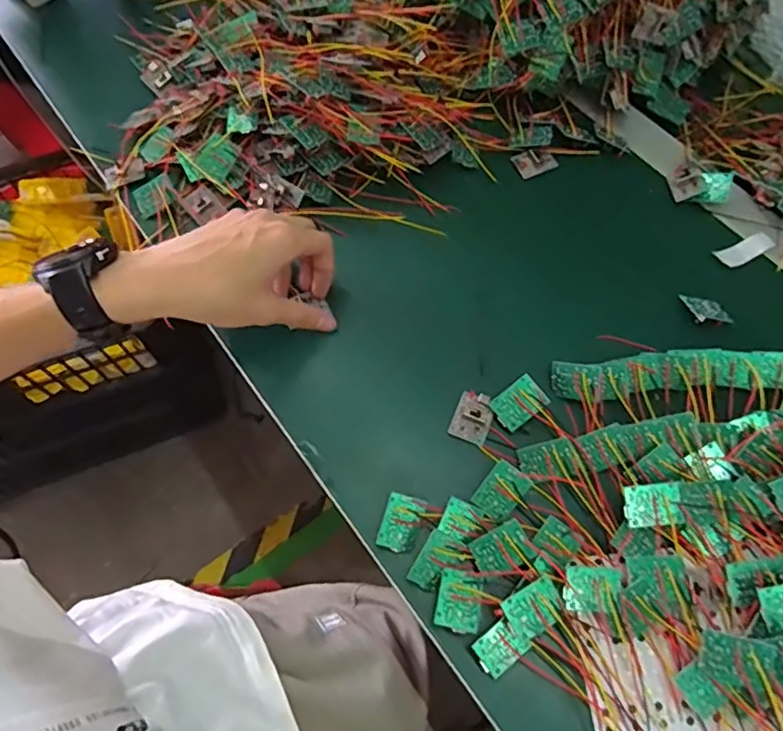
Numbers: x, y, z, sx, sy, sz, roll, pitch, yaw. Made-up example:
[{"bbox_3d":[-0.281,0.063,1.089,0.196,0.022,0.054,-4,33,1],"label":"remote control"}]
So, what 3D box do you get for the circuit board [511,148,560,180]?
[{"bbox_3d":[0.128,-0.181,0.521,0.035,0.004,0.024,-23,83,0],"label":"circuit board"}]

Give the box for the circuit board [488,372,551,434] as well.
[{"bbox_3d":[0.090,0.027,0.414,0.036,0.005,0.027,-40,78,1],"label":"circuit board"}]

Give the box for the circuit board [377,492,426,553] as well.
[{"bbox_3d":[0.006,0.104,0.382,0.026,0.004,0.036,23,86,-13],"label":"circuit board"}]

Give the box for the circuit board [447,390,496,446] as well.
[{"bbox_3d":[0.059,0.036,0.414,0.026,0.009,0.035,24,66,10],"label":"circuit board"}]

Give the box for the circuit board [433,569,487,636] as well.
[{"bbox_3d":[0.042,0.145,0.358,0.027,0.004,0.033,16,65,7],"label":"circuit board"}]

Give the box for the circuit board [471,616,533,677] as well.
[{"bbox_3d":[0.065,0.169,0.348,0.030,0.005,0.026,-42,91,-3],"label":"circuit board"}]

